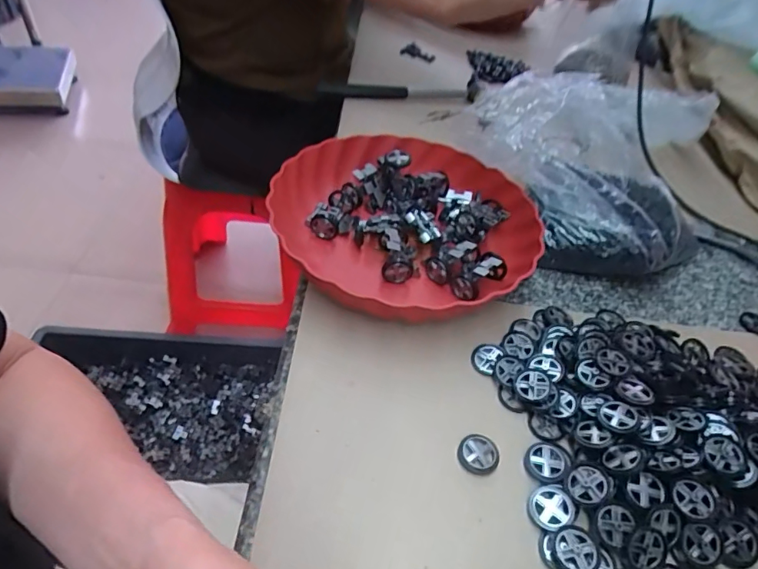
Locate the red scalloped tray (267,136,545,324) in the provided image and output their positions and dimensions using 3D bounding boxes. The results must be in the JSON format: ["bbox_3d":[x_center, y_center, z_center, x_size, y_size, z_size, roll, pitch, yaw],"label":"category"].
[{"bbox_3d":[0.023,-0.055,0.471,0.242,0.063,0.227,31,49,20],"label":"red scalloped tray"}]

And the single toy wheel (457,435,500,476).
[{"bbox_3d":[0.068,0.116,0.339,0.028,0.005,0.026,5,45,-5],"label":"single toy wheel"}]

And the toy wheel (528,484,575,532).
[{"bbox_3d":[0.110,0.143,0.317,0.027,0.005,0.026,5,45,-5],"label":"toy wheel"}]

